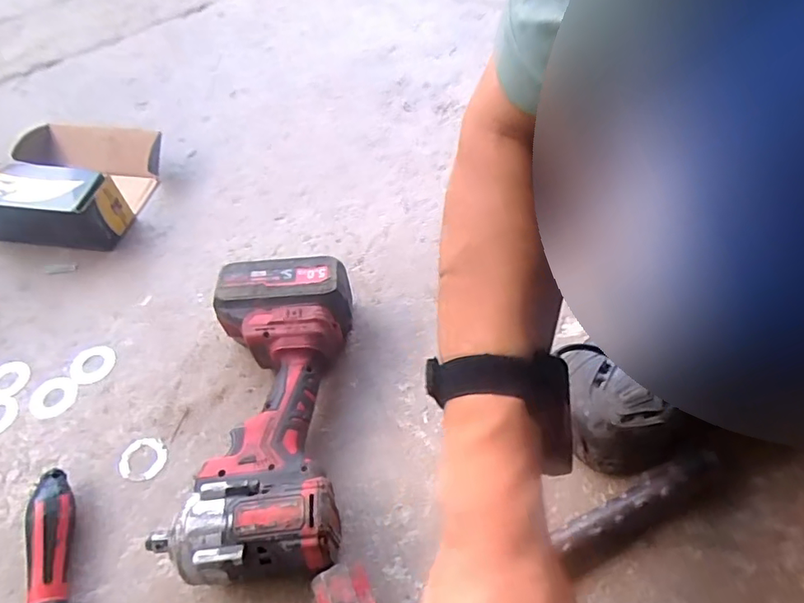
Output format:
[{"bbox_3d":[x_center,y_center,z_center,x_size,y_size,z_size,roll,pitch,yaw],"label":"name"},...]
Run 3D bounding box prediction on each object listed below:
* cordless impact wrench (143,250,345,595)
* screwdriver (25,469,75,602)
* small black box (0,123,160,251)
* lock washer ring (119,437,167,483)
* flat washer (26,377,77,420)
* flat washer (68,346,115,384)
[{"bbox_3d":[-0.108,0.090,0.458,0.117,0.080,0.257,-3,53,2],"label":"cordless impact wrench"},{"bbox_3d":[-0.257,0.231,0.390,0.029,0.035,0.223,-14,54,-6],"label":"screwdriver"},{"bbox_3d":[-0.406,-0.151,0.659,0.177,0.075,0.165,4,54,7],"label":"small black box"},{"bbox_3d":[-0.229,0.138,0.479,0.040,0.004,0.039,-2,53,3],"label":"lock washer ring"},{"bbox_3d":[-0.331,0.090,0.514,0.044,0.004,0.042,-2,53,3],"label":"flat washer"},{"bbox_3d":[-0.308,0.062,0.540,0.042,0.004,0.041,-2,53,3],"label":"flat washer"}]

